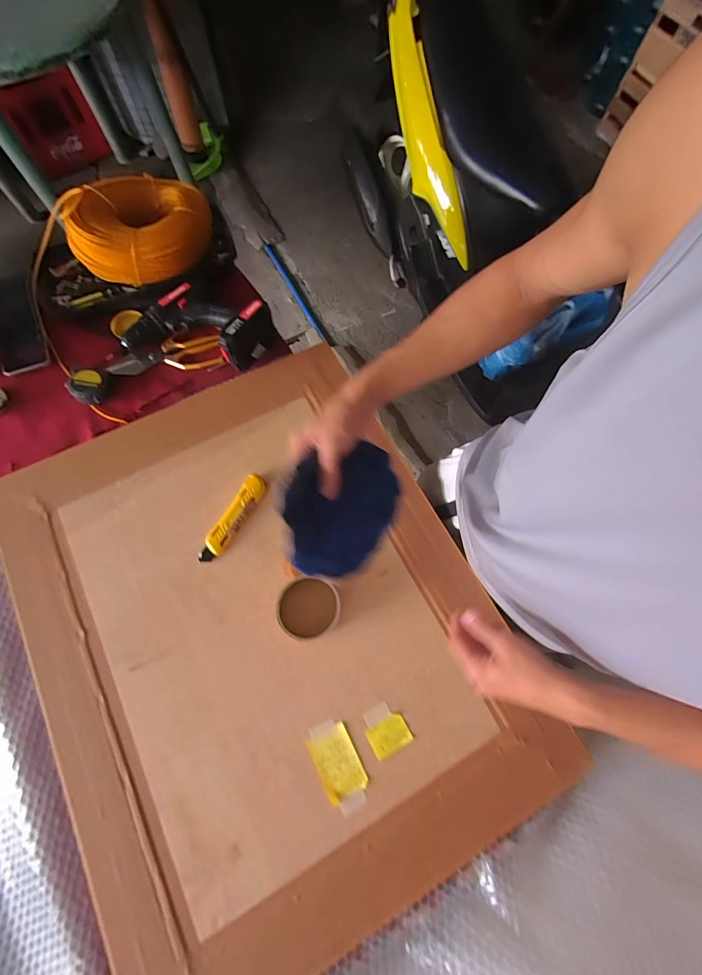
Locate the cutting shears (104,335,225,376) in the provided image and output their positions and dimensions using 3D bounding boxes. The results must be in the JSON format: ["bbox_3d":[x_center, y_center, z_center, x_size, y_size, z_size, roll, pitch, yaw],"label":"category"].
[{"bbox_3d":[-0.333,-0.240,0.675,0.201,0.022,0.063,-5,72,-3],"label":"cutting shears"}]

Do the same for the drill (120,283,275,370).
[{"bbox_3d":[-0.263,-0.293,0.646,0.244,0.071,0.134,13,72,6],"label":"drill"}]

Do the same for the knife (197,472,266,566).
[{"bbox_3d":[-0.175,0.047,0.553,0.033,0.015,0.145,29,73,8],"label":"knife"}]

